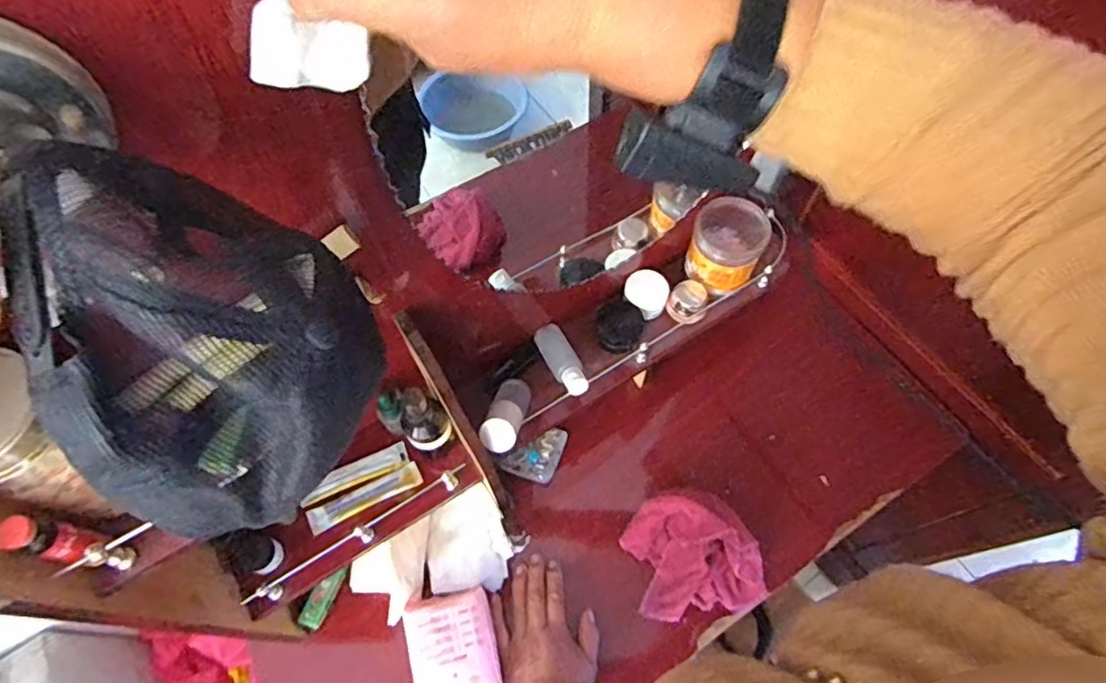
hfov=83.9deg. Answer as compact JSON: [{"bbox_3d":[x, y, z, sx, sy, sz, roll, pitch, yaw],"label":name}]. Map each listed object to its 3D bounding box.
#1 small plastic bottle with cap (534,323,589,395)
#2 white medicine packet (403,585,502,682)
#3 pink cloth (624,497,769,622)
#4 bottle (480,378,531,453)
[{"bbox_3d":[0.011,0.019,0.702,0.033,0.024,0.099,-22,50,-11],"label":"small plastic bottle with cap"},{"bbox_3d":[-0.105,0.336,0.651,0.090,0.034,0.131,-11,63,-5],"label":"white medicine packet"},{"bbox_3d":[0.164,0.248,0.719,0.147,0.021,0.133,-10,86,7],"label":"pink cloth"},{"bbox_3d":[-0.048,0.076,0.658,0.036,0.035,0.117,8,21,5],"label":"bottle"}]

